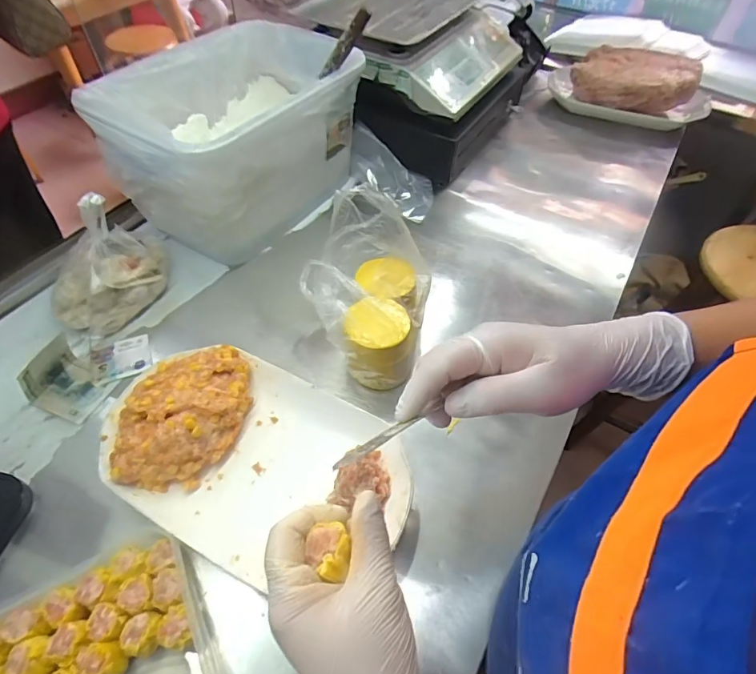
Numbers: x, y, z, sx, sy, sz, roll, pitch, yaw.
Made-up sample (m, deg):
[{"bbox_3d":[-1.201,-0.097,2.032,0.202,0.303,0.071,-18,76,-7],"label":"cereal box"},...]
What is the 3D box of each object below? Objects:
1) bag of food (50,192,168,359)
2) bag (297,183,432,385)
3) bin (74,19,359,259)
[{"bbox_3d":[-0.343,-0.084,0.568,0.150,0.130,0.119,-27,58,-22],"label":"bag of food"},{"bbox_3d":[-0.015,-0.063,0.535,0.143,0.181,0.175,10,52,5],"label":"bag"},{"bbox_3d":[-0.203,-0.293,0.685,0.250,0.204,0.363,24,55,16],"label":"bin"}]

